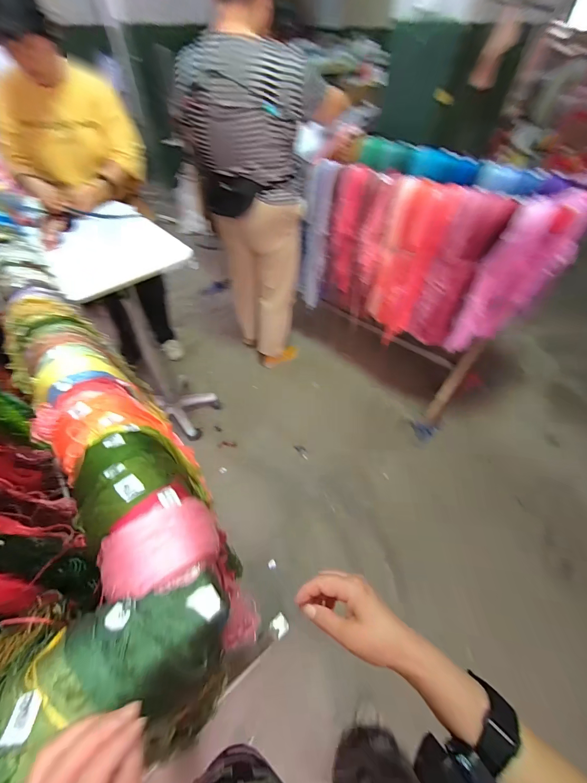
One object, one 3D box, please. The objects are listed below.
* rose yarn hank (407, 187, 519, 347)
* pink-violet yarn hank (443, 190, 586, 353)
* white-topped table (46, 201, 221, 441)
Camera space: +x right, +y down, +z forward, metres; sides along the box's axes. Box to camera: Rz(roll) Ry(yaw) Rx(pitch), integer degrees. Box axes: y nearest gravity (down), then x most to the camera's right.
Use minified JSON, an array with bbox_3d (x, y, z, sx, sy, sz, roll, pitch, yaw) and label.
[{"bbox_3d":[0.568,-0.390,1.145,0.082,0.556,0.190,-28,54,-22],"label":"rose yarn hank"},{"bbox_3d":[0.717,-0.341,1.067,0.208,0.593,0.123,33,57,25],"label":"pink-violet yarn hank"},{"bbox_3d":[-0.579,-0.196,1.287,0.340,0.865,0.476,-36,58,-27],"label":"white-topped table"}]

